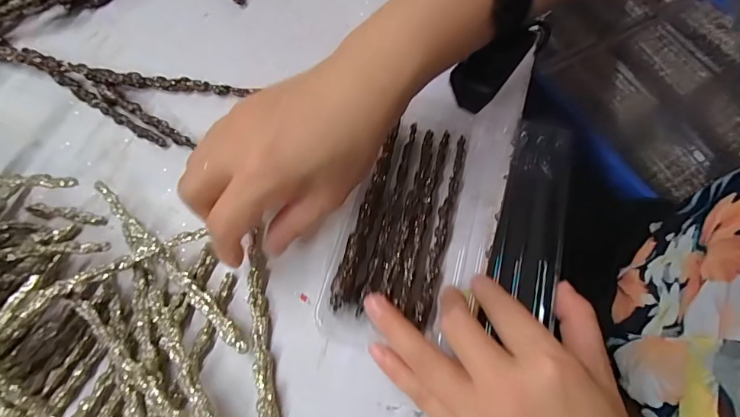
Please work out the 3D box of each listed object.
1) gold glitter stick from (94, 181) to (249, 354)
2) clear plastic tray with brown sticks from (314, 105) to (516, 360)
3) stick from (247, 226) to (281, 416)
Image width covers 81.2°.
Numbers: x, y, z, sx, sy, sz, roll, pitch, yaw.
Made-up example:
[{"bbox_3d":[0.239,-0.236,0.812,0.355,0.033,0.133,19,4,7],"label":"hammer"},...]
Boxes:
[{"bbox_3d":[-0.133,0.039,0.282,0.151,0.016,0.016,41,71,14],"label":"gold glitter stick"},{"bbox_3d":[0.038,0.004,0.300,0.100,0.026,0.187,18,67,5],"label":"clear plastic tray with brown sticks"},{"bbox_3d":[-0.068,0.077,0.270,0.012,0.009,0.122,-9,67,-6],"label":"stick"}]

